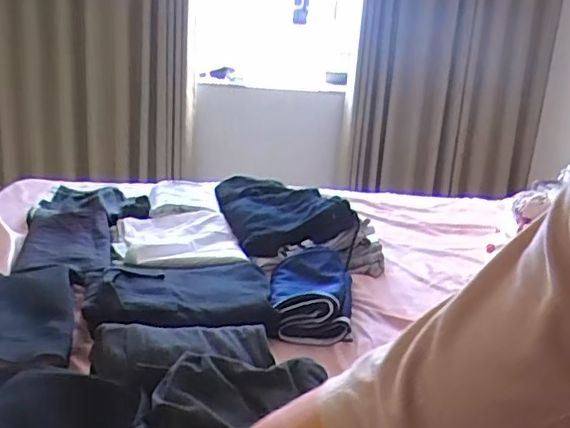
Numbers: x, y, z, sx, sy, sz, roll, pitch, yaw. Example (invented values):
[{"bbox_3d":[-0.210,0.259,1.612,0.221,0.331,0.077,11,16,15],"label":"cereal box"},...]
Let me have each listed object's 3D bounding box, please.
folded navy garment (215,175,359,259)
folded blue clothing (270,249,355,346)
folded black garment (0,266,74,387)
[{"bbox_3d":[-0.012,-0.025,1.493,0.274,0.057,0.490,-1,17,-18],"label":"folded navy garment"},{"bbox_3d":[0.051,0.142,1.108,0.154,0.083,0.302,4,16,-2],"label":"folded blue clothing"},{"bbox_3d":[-0.418,0.161,0.888,0.193,0.046,0.387,-1,17,-19],"label":"folded black garment"}]

